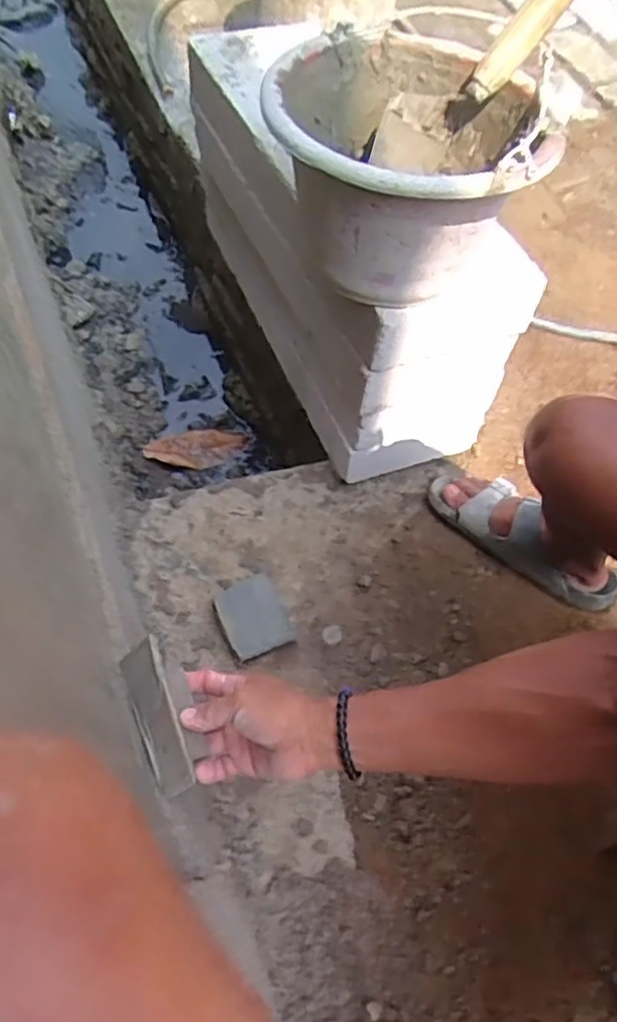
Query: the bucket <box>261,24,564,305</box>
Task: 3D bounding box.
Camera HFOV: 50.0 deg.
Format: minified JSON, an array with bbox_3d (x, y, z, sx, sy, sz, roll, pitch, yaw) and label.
[{"bbox_3d":[0.080,-0.297,0.577,0.216,0.141,0.214,0,63,-1],"label":"bucket"}]

